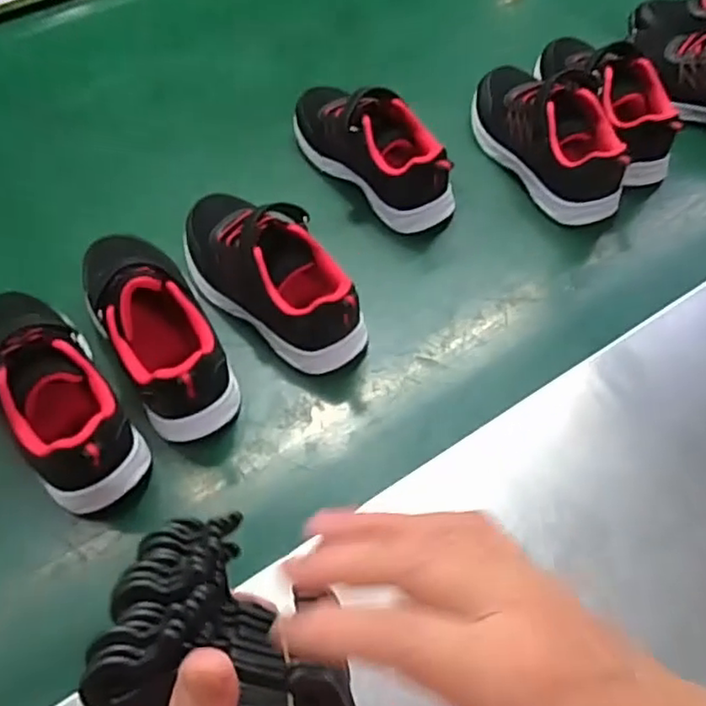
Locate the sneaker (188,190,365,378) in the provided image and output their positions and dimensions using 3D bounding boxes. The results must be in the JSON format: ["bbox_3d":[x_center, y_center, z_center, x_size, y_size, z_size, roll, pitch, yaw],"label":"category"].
[{"bbox_3d":[-0.067,-0.066,0.518,0.187,0.078,0.078,37,64,25],"label":"sneaker"}]

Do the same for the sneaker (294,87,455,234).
[{"bbox_3d":[0.013,-0.192,0.597,0.065,0.086,0.186,-32,59,-19],"label":"sneaker"}]

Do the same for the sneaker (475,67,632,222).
[{"bbox_3d":[0.179,-0.205,0.600,0.080,0.077,0.188,-24,57,-14],"label":"sneaker"}]

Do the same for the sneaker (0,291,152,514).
[{"bbox_3d":[-0.220,0.018,0.463,0.076,0.076,0.192,-34,60,-20],"label":"sneaker"}]

